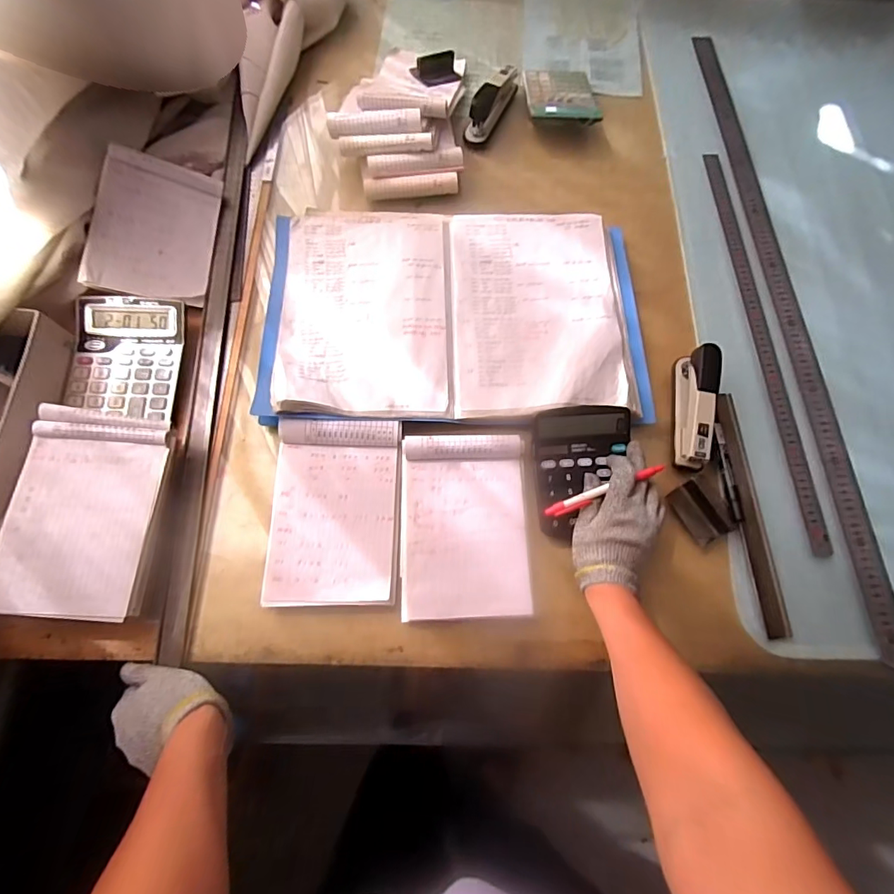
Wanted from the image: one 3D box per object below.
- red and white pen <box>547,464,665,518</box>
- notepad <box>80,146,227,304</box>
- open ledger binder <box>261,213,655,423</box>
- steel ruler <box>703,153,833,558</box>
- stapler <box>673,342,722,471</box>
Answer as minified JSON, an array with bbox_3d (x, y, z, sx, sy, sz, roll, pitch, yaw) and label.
[{"bbox_3d":[0.169,0.047,0.502,0.134,0.007,0.014,-22,73,1],"label":"red and white pen"},{"bbox_3d":[-0.389,-0.298,0.629,0.139,0.012,0.222,6,73,-20],"label":"notepad"},{"bbox_3d":[0.014,-0.177,0.614,0.487,0.039,0.314,1,71,-2],"label":"open ledger binder"},{"bbox_3d":[0.426,-0.167,0.642,0.023,0.008,0.612,-1,71,-3],"label":"steel ruler"},{"bbox_3d":[0.303,-0.051,0.570,0.031,0.057,0.145,8,71,0],"label":"stapler"}]

